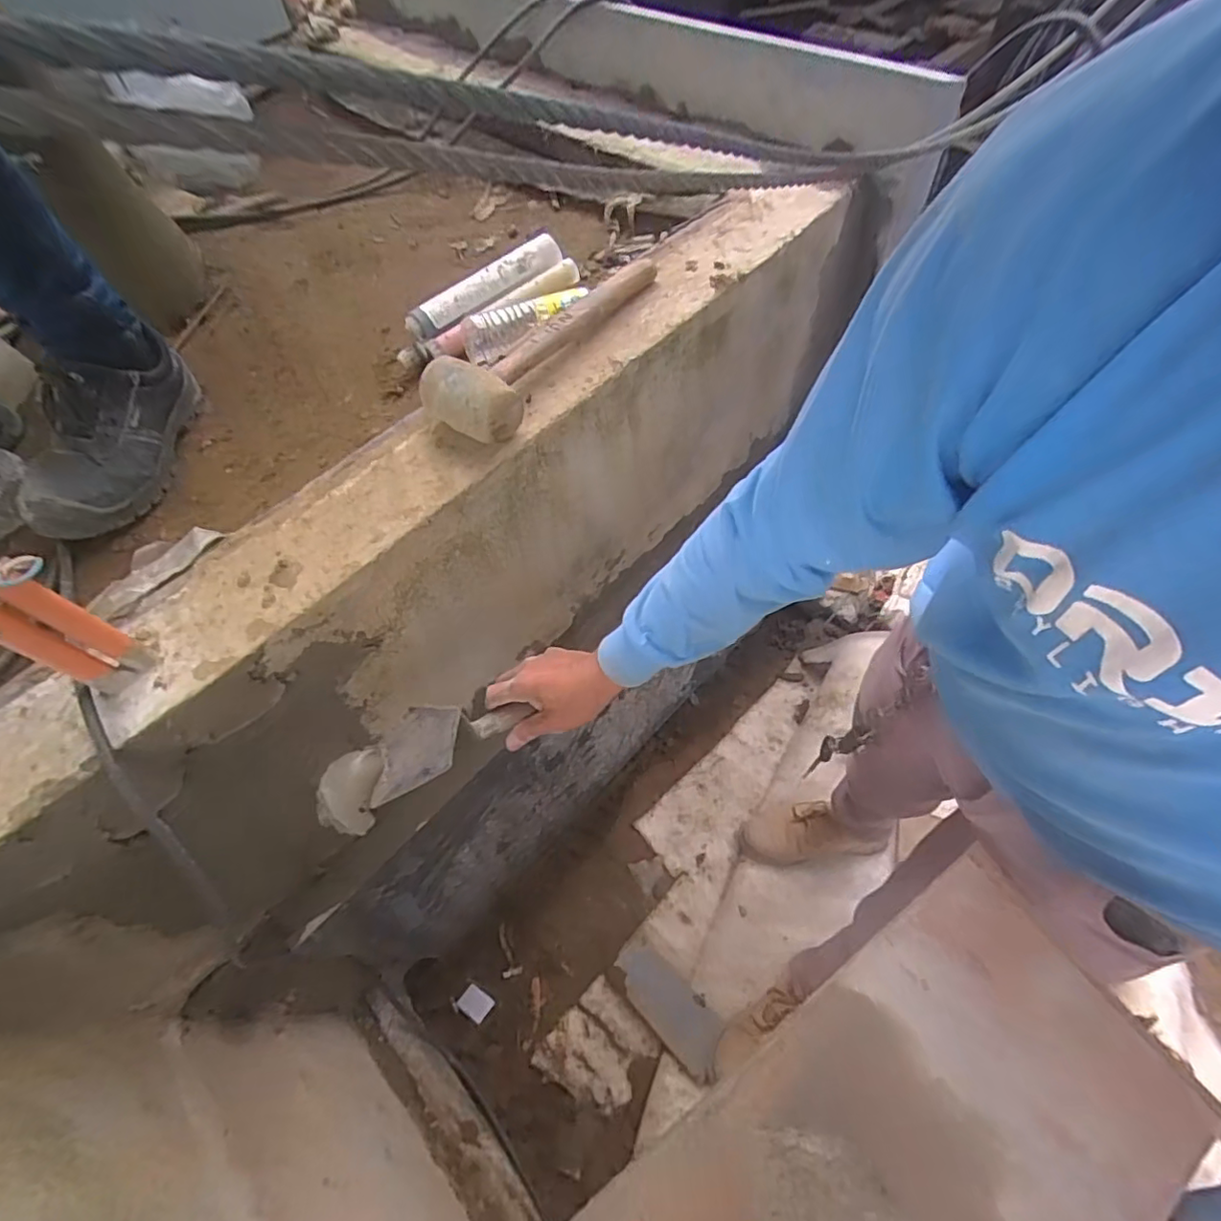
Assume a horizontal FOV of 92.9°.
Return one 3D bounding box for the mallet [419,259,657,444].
[{"bbox_3d":[-0.062,-0.305,0.628,0.095,0.067,0.338,27,65,19],"label":"mallet"}]

